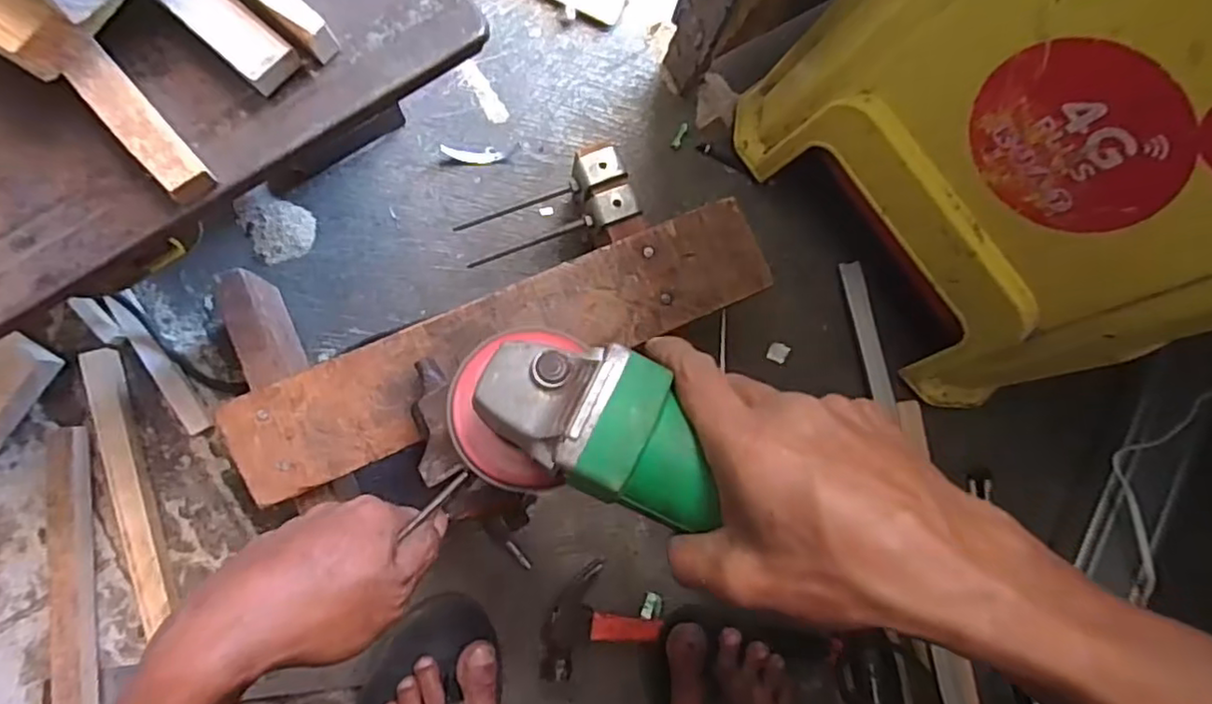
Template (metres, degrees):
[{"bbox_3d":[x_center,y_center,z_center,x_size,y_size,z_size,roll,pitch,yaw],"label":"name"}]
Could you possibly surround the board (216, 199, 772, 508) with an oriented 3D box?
[{"bbox_3d":[-0.070,-0.007,0.467,0.402,0.015,0.078,-24,88,-10],"label":"board"}]

